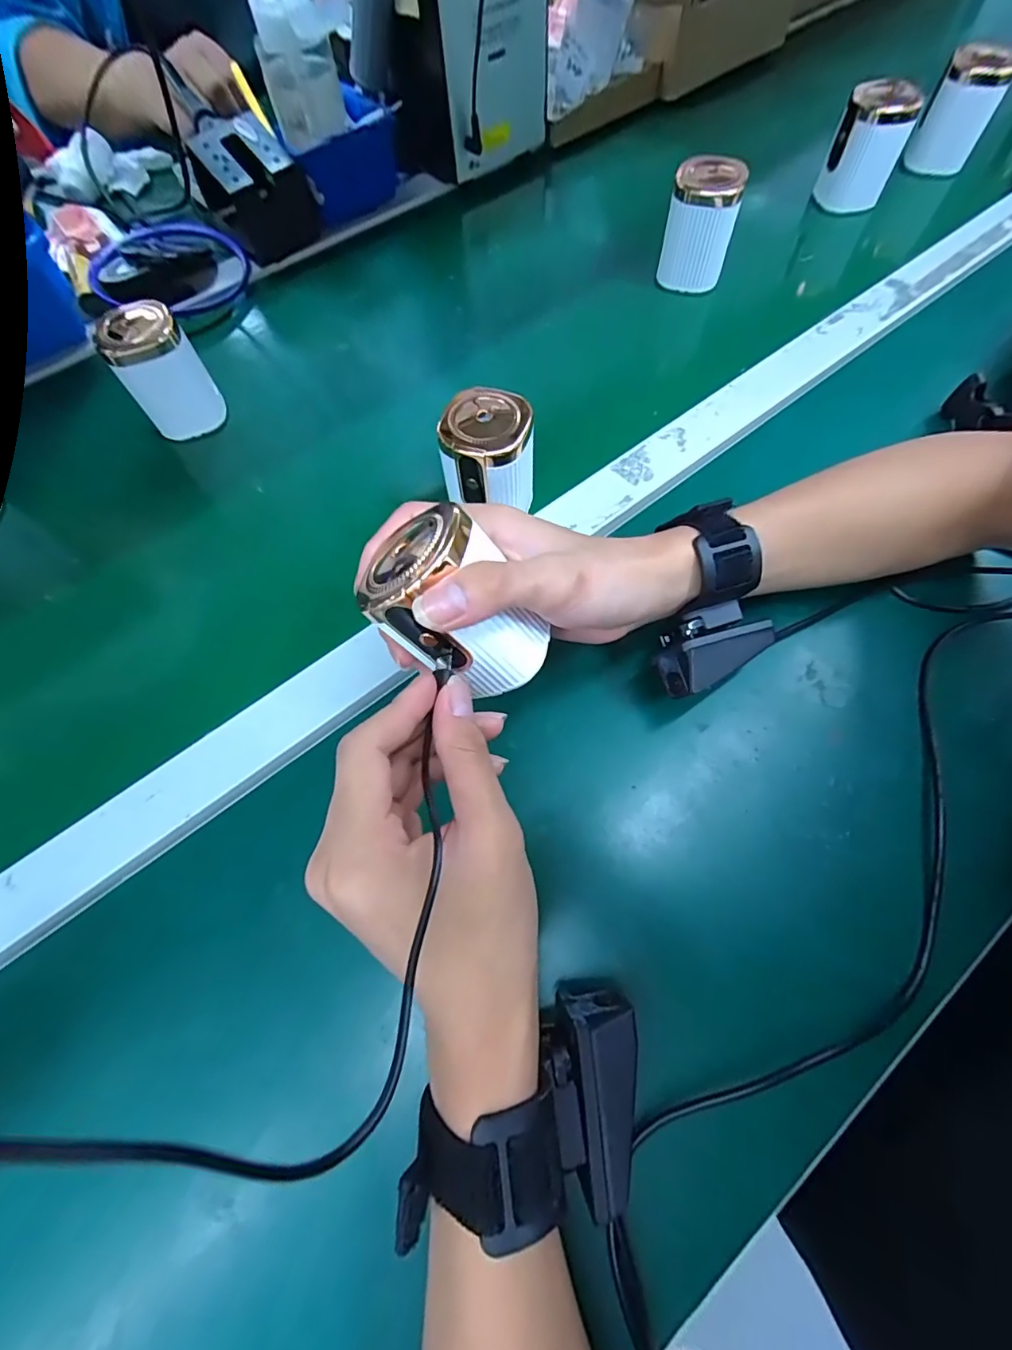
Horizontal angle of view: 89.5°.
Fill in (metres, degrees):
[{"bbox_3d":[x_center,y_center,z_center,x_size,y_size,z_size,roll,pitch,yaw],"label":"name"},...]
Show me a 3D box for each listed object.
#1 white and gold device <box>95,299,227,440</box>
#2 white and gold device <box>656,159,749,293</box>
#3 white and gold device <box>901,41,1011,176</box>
[{"bbox_3d":[-0.254,-0.227,0.385,0.049,0.077,0.044,-4,66,1],"label":"white and gold device"},{"bbox_3d":[0.162,-0.374,0.425,0.052,0.071,0.045,16,68,10],"label":"white and gold device"},{"bbox_3d":[0.420,-0.521,0.474,0.057,0.072,0.052,28,71,14],"label":"white and gold device"}]

